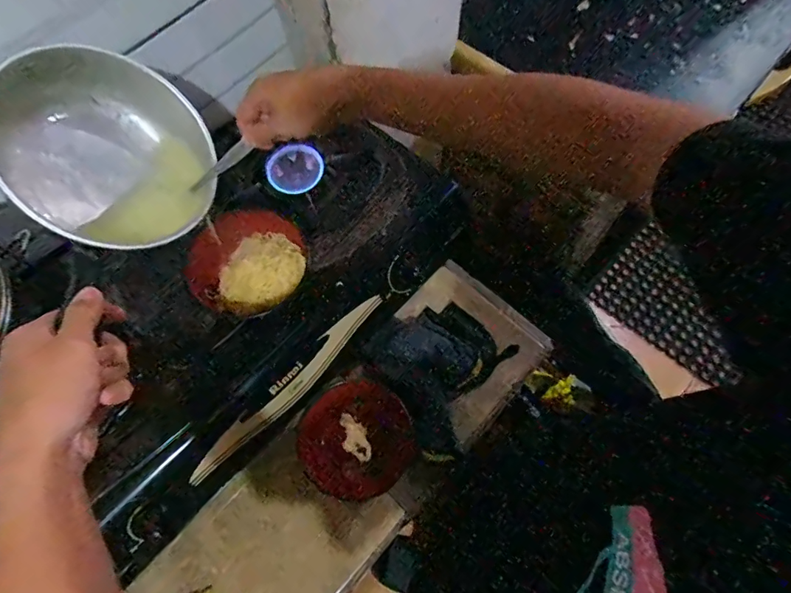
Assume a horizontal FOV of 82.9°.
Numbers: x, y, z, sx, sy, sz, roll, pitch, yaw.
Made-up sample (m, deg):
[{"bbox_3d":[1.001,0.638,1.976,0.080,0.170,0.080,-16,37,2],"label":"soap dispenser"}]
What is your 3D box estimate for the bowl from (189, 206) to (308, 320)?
[{"bbox_3d":[-0.192,-0.048,0.575,0.144,0.067,0.165,-31,70,-10],"label":"bowl"}]

